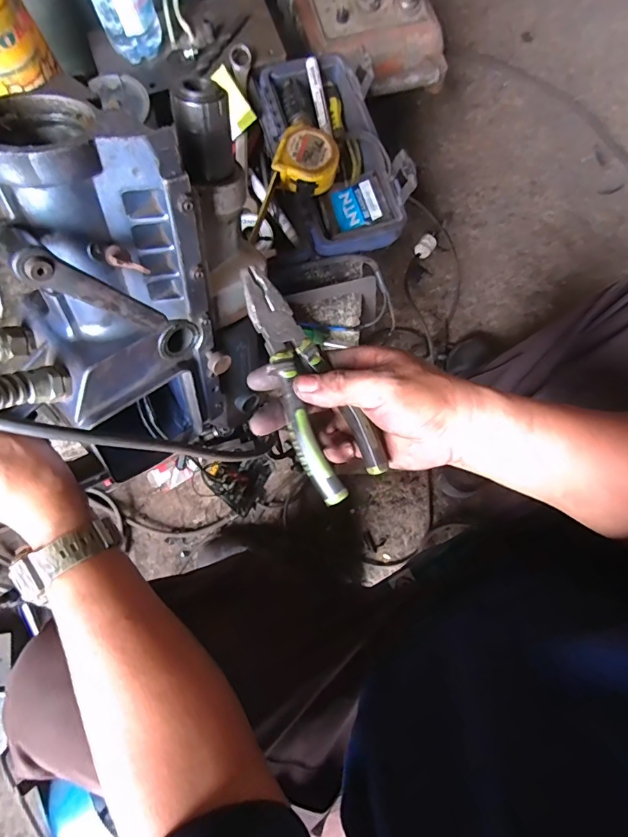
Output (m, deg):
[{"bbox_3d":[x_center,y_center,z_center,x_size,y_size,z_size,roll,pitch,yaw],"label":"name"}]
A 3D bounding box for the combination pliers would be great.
[{"bbox_3d":[-0.005,-0.028,0.315,0.055,0.015,0.172,-24,87,-5],"label":"combination pliers"}]

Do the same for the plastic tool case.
[{"bbox_3d":[0.020,-0.345,0.559,0.151,0.069,0.273,-17,78,-4],"label":"plastic tool case"}]

